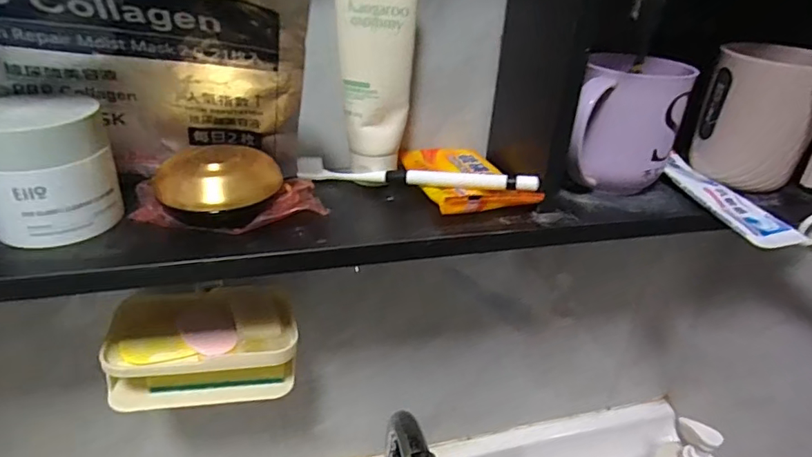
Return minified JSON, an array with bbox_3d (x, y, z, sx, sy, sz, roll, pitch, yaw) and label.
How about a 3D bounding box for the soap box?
[{"bbox_3d":[-0.156,0.094,0.410,0.136,0.058,0.087,-5,31,-14],"label":"soap box"}]

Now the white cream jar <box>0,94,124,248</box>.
[{"bbox_3d":[-0.218,-0.039,0.316,0.068,0.074,0.069,-15,34,-29],"label":"white cream jar"}]

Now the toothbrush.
[{"bbox_3d":[0.004,-0.040,0.386,0.181,0.024,0.014,9,30,11],"label":"toothbrush"}]

